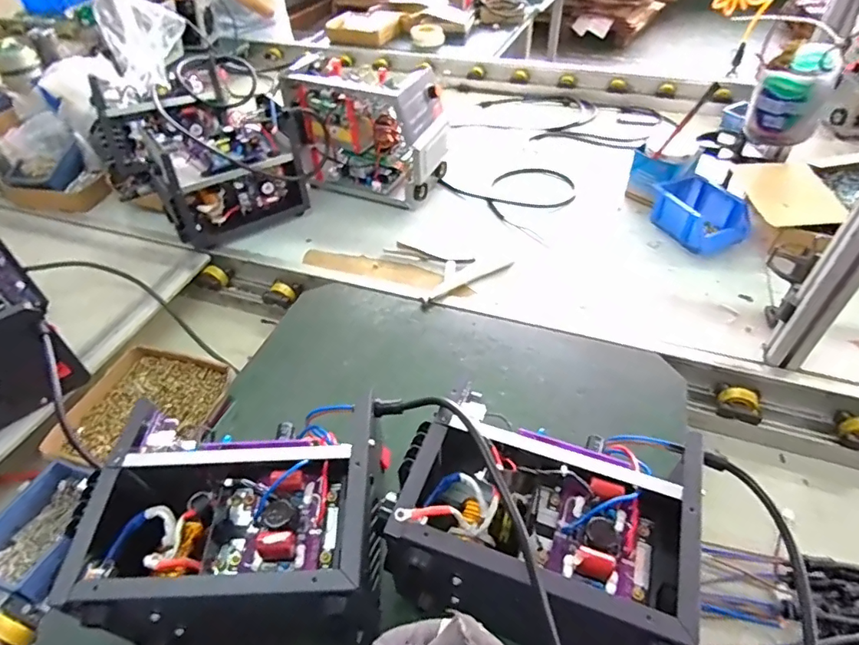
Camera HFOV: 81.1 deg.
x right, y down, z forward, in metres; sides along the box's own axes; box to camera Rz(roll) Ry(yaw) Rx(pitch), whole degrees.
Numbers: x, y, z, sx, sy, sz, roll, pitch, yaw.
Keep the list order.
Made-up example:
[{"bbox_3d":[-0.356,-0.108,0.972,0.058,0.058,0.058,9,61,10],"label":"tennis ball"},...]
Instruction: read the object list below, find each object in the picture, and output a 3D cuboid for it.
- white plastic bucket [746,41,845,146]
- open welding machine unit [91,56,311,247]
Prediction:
[{"bbox_3d":[0.339,-0.210,0.471,0.062,0.073,0.062,27,52,26],"label":"white plastic bucket"},{"bbox_3d":[-0.445,-0.324,0.983,0.265,0.204,0.365,-34,53,-29],"label":"open welding machine unit"}]

